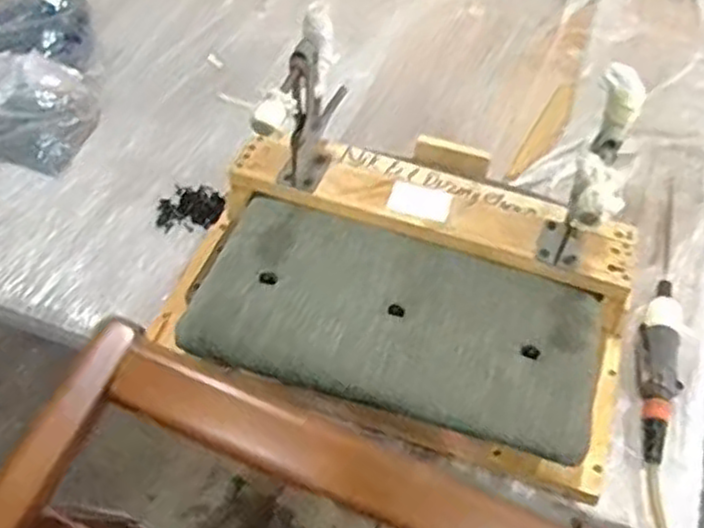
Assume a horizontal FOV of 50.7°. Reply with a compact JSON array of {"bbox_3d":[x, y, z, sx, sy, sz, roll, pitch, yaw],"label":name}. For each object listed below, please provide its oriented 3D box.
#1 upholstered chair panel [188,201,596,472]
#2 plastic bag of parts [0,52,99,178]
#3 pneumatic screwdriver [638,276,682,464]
[{"bbox_3d":[0.049,0.060,0.812,0.434,0.032,0.222,16,52,9],"label":"upholstered chair panel"},{"bbox_3d":[-0.467,-0.236,1.074,0.168,0.106,0.179,8,51,3],"label":"plastic bag of parts"},{"bbox_3d":[0.368,0.121,0.889,0.055,0.037,0.261,11,51,5],"label":"pneumatic screwdriver"}]

